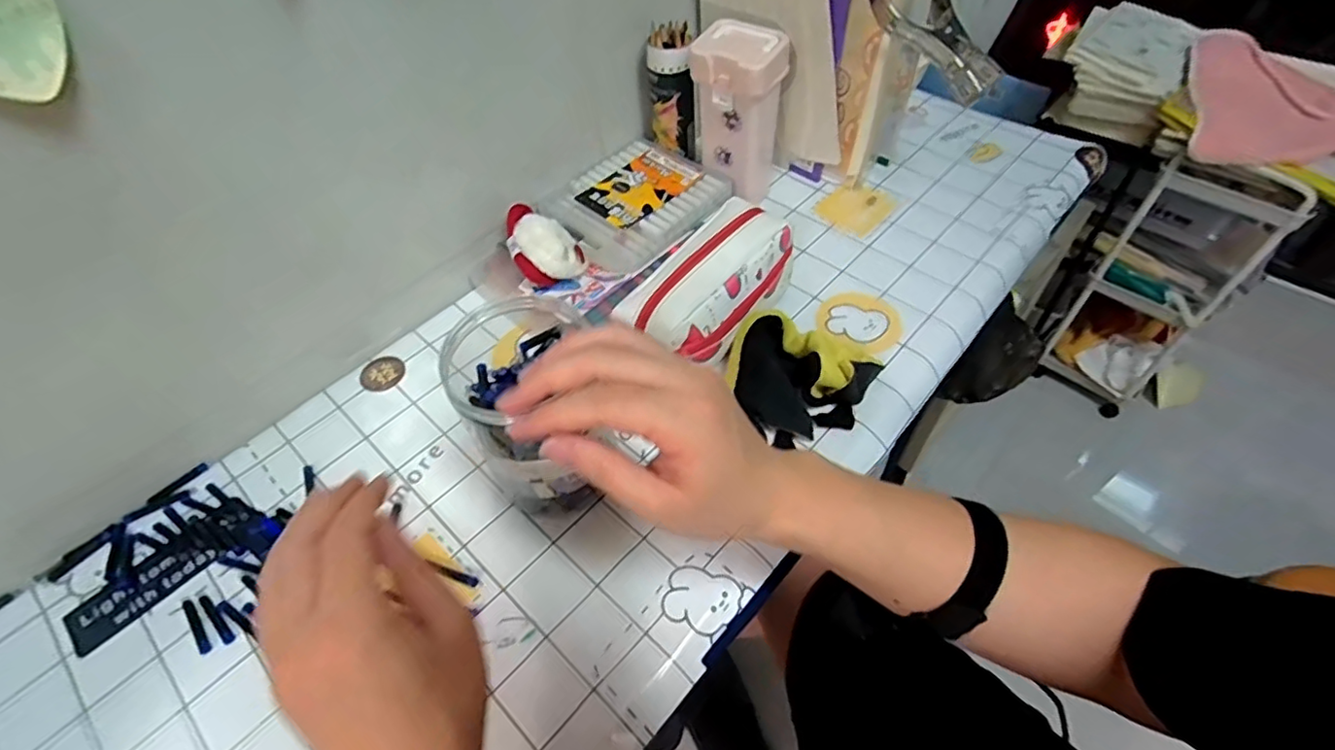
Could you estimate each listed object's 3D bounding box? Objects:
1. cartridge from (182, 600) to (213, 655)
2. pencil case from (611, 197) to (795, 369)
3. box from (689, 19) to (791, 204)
[{"bbox_3d":[-0.336,0.179,0.432,0.008,0.006,0.049,-38,61,-23],"label":"cartridge"},{"bbox_3d":[0.041,-0.072,0.540,0.077,0.106,0.179,30,62,26],"label":"pencil case"},{"bbox_3d":[0.074,-0.261,0.622,0.084,0.159,0.057,24,60,23],"label":"box"}]

